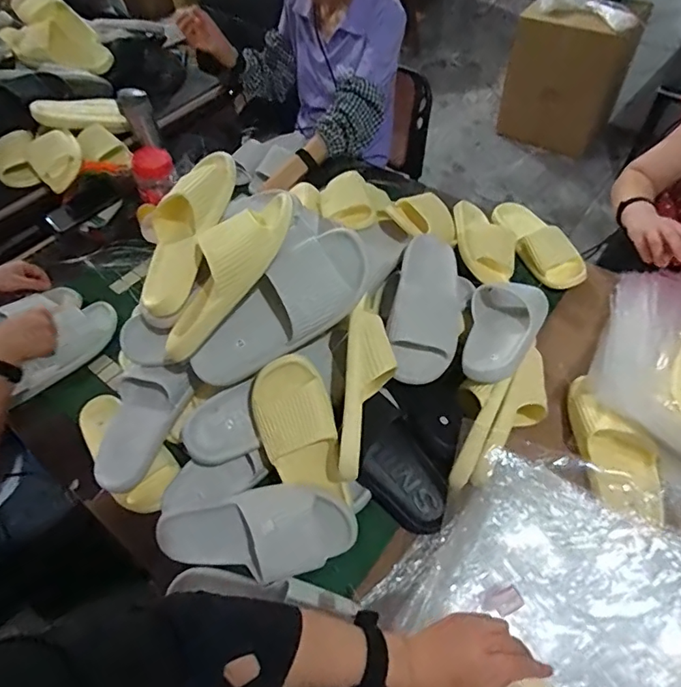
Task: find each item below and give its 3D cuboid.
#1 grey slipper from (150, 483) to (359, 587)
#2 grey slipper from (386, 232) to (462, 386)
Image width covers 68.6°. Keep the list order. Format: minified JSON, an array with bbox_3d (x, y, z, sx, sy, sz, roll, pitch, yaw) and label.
[{"bbox_3d":[-0.121,0.262,0.693,0.271,0.068,0.113,-10,95,13],"label":"grey slipper"},{"bbox_3d":[0.128,-0.059,0.770,0.101,0.070,0.244,4,76,6],"label":"grey slipper"}]

